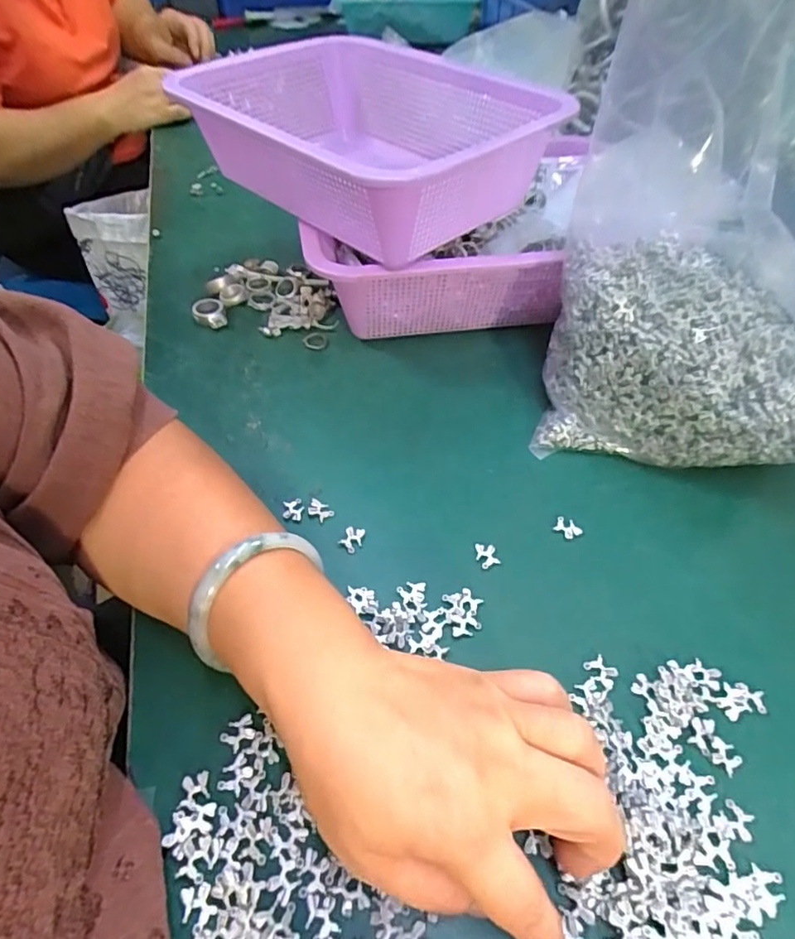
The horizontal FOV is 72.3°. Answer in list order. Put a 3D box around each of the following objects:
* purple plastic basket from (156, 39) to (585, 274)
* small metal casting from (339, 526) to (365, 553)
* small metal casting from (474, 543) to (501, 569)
[{"bbox_3d":[-0.037,-0.250,0.409,0.194,0.072,0.279,-35,59,-24],"label":"purple plastic basket"},{"bbox_3d":[-0.027,0.041,0.324,0.012,0.005,0.015,22,53,18],"label":"small metal casting"},{"bbox_3d":[0.052,0.050,0.320,0.012,0.004,0.015,-13,50,-11],"label":"small metal casting"}]

